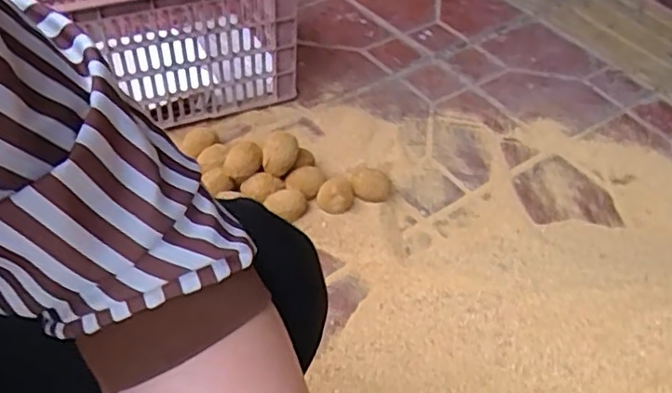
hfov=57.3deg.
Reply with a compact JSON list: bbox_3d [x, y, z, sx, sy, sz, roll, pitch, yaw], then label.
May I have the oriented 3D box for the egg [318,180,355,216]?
[{"bbox_3d":[0.001,-0.001,0.921,0.052,0.056,0.055,3,48,-3],"label":"egg"}]

